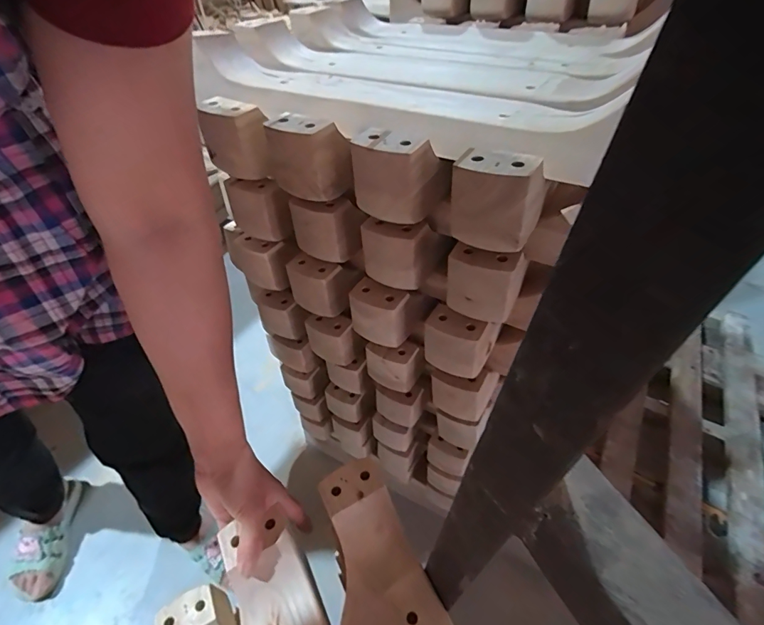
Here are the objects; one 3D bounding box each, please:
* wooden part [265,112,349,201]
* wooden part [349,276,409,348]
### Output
[{"bbox_3d":[-0.073,-0.163,0.412,0.077,0.072,0.058,19,48,17],"label":"wooden part"},{"bbox_3d":[-0.003,0.003,0.482,0.072,0.075,0.035,15,47,14],"label":"wooden part"}]

